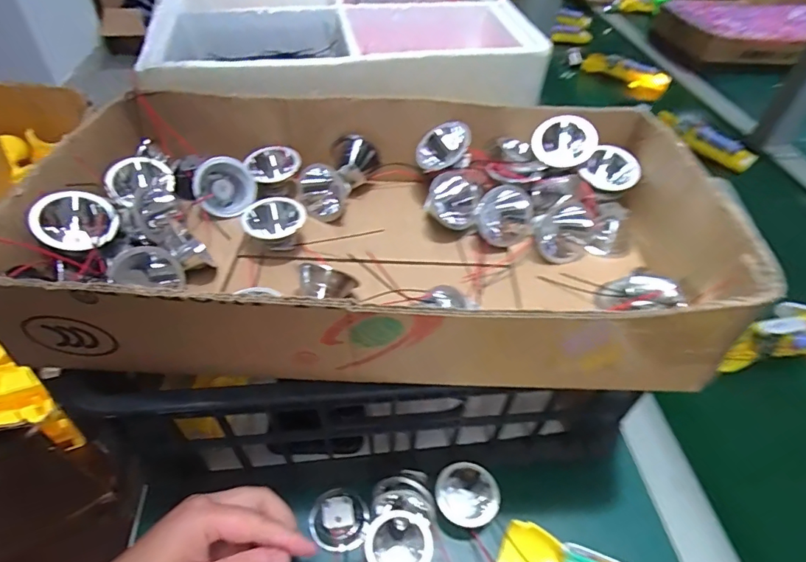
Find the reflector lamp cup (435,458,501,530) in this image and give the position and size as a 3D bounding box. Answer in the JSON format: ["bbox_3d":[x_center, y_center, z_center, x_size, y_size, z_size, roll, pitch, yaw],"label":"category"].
[{"bbox_3d":[0.048,0.159,0.353,0.044,0.025,0.044,1,46,-1],"label":"reflector lamp cup"}]

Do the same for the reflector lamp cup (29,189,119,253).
[{"bbox_3d":[-0.210,-0.036,0.303,0.043,0.038,0.026,13,26,-32],"label":"reflector lamp cup"}]

